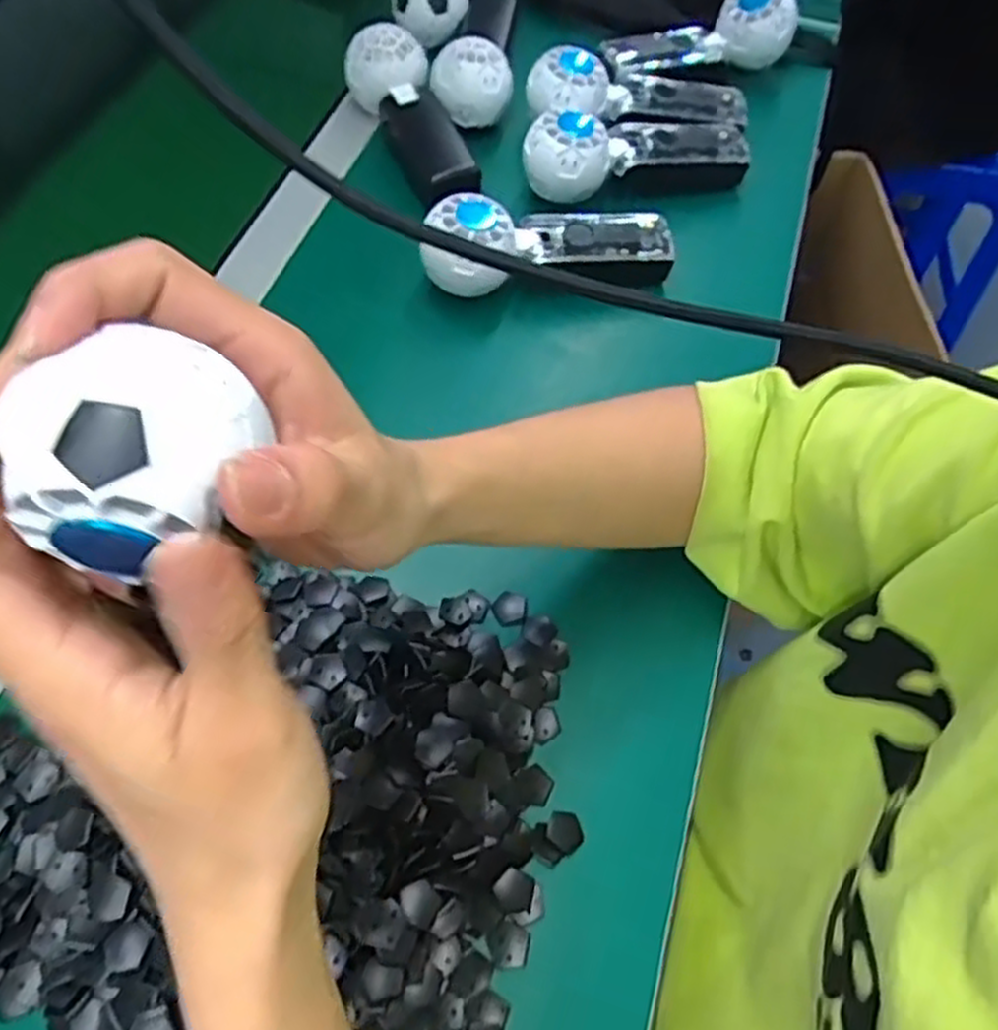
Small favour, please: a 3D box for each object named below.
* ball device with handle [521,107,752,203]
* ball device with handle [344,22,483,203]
[{"bbox_3d":[0.107,-0.282,0.594,0.177,0.056,0.055,-14,61,-10],"label":"ball device with handle"},{"bbox_3d":[-0.063,-0.310,0.613,0.059,0.054,0.167,-23,63,-15],"label":"ball device with handle"}]

